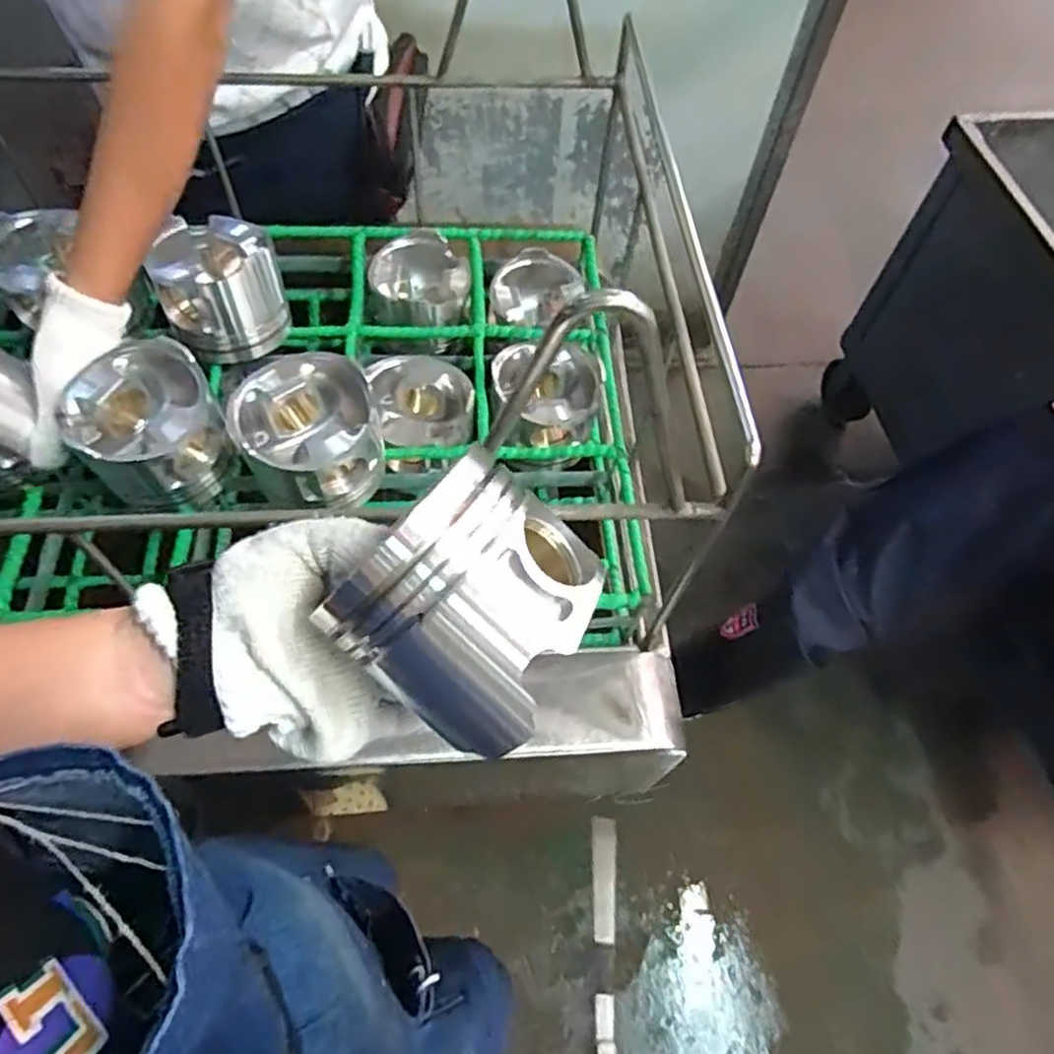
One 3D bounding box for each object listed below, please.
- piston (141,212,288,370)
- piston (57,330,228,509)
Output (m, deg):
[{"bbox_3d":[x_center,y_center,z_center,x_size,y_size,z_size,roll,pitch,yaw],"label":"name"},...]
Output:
[{"bbox_3d":[-0.286,-0.227,0.667,0.108,0.081,0.117,-16,63,-11],"label":"piston"},{"bbox_3d":[-0.303,-0.070,0.582,0.111,0.102,0.123,-29,66,-17],"label":"piston"}]

